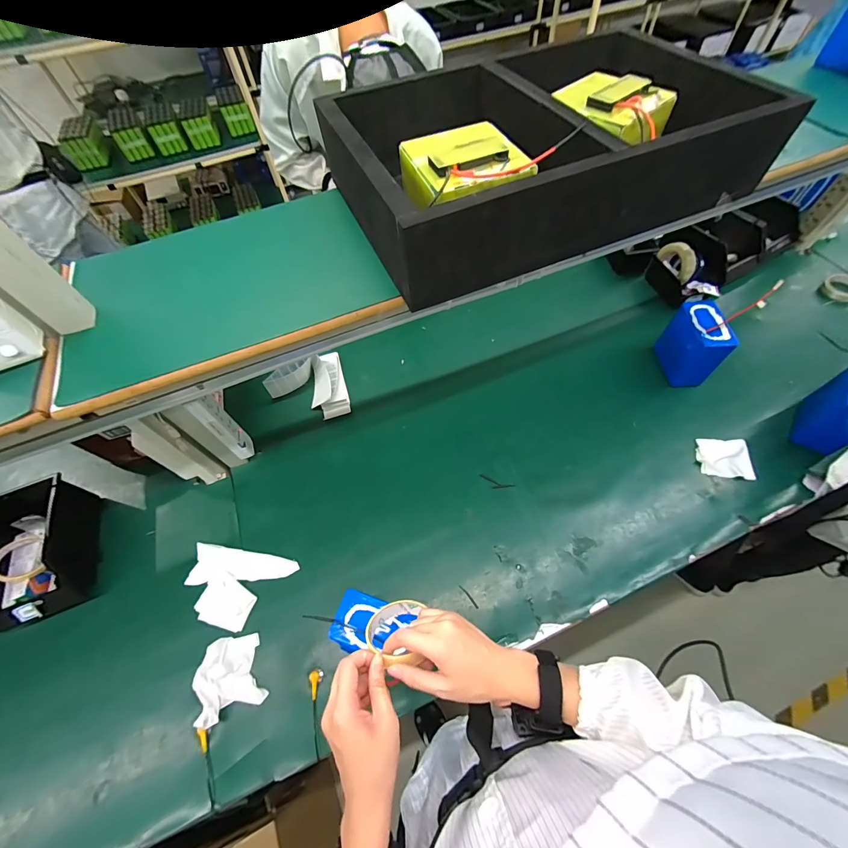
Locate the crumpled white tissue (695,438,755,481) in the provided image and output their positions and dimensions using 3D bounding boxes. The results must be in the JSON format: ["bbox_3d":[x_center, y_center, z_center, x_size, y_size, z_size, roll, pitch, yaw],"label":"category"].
[{"bbox_3d":[0.670,0.076,0.795,0.104,0.027,0.094,7,59,7],"label":"crumpled white tissue"}]

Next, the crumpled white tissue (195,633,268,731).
[{"bbox_3d":[-0.341,0.439,0.625,0.106,0.025,0.117,-21,60,-10],"label":"crumpled white tissue"}]

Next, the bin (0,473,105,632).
[{"bbox_3d":[-0.785,0.256,0.729,0.174,0.107,0.267,-17,59,-8],"label":"bin"}]

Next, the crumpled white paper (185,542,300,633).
[{"bbox_3d":[-0.374,0.322,0.707,0.212,0.014,0.136,8,59,7],"label":"crumpled white paper"}]

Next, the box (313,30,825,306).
[{"bbox_3d":[0.161,-0.428,0.544,0.572,0.110,0.419,-23,61,-9],"label":"box"}]

